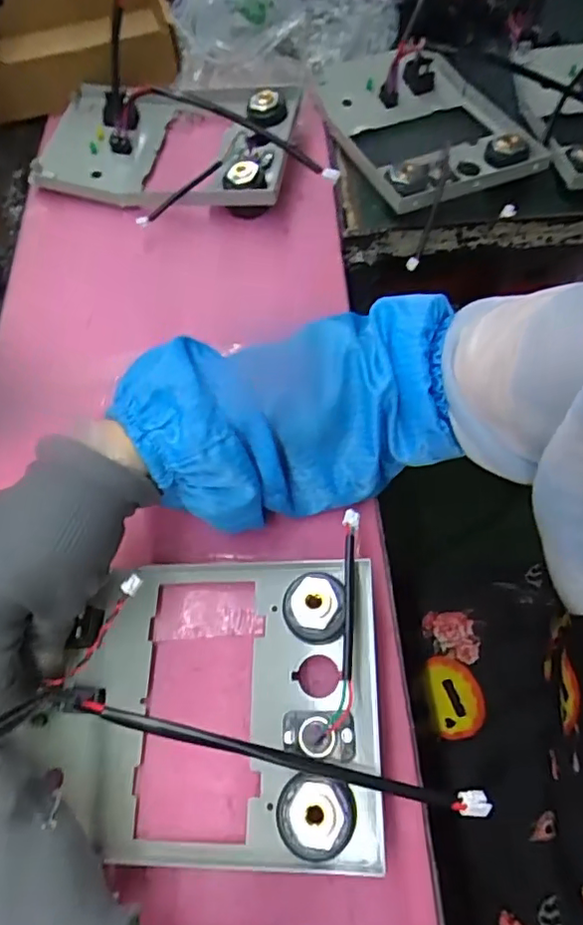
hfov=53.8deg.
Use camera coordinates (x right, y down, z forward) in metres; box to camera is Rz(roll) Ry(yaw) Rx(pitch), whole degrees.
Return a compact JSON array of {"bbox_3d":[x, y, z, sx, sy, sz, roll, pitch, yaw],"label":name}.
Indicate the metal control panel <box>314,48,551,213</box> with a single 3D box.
[{"bbox_3d":[0.124,-0.340,0.557,0.160,0.033,0.248,-21,64,-9],"label":"metal control panel"}]

